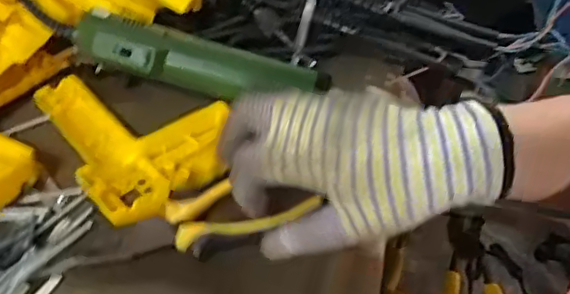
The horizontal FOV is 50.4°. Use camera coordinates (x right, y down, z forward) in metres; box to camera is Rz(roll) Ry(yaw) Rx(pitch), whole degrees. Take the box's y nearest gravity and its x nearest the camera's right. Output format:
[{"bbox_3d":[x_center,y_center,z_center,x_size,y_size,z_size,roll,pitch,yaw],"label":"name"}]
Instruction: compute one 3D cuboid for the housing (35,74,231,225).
[{"bbox_3d":[-0.103,-0.013,0.440,0.109,0.026,0.152,-22,52,-25],"label":"housing"}]

